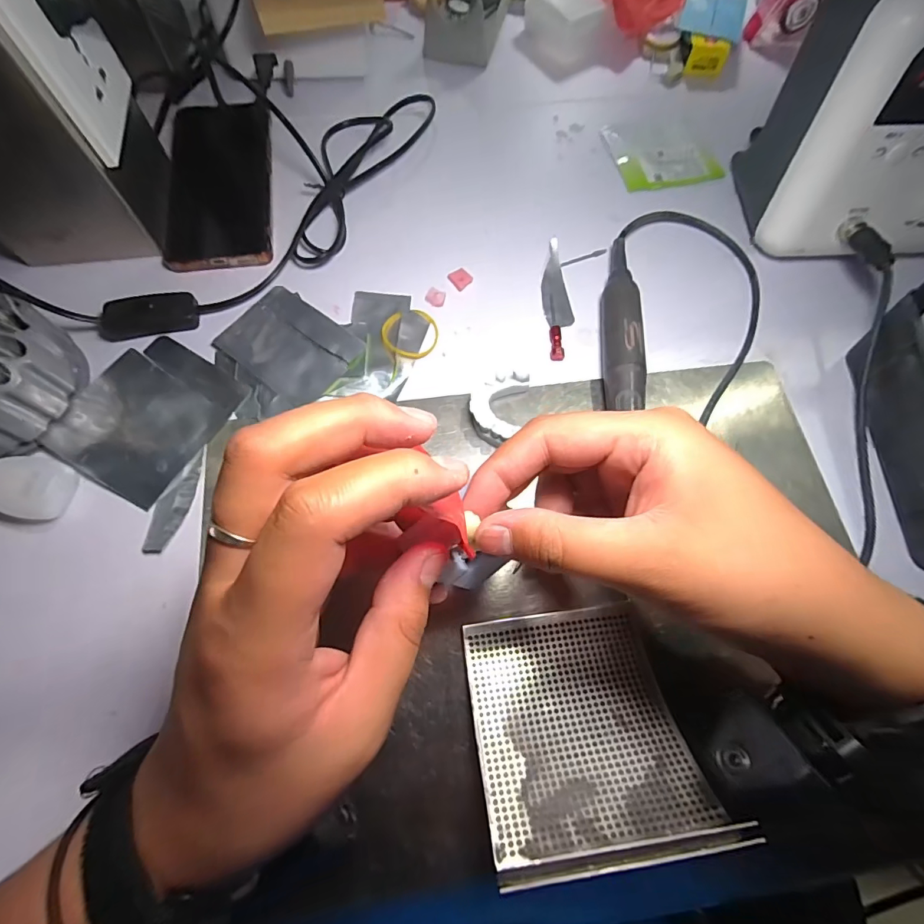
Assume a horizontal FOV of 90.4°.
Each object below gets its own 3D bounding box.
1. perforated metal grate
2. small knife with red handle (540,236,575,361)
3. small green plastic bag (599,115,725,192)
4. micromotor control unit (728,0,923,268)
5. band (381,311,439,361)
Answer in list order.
[{"bbox_3d":[0.057,0.124,0.223,0.099,0.062,0.095,-7,70,-4],"label":"perforated metal grate"},{"bbox_3d":[0.072,-0.124,0.346,0.022,0.007,0.103,-3,70,-3],"label":"small knife with red handle"},{"bbox_3d":[0.176,-0.279,0.414,0.085,0.008,0.092,-14,71,-7],"label":"small green plastic bag"},{"bbox_3d":[0.305,-0.223,0.314,0.154,0.153,0.129,-8,70,-5],"label":"micromotor control unit"},{"bbox_3d":[-0.038,-0.094,0.333,0.040,0.005,0.041,1,70,-1],"label":"band"}]

